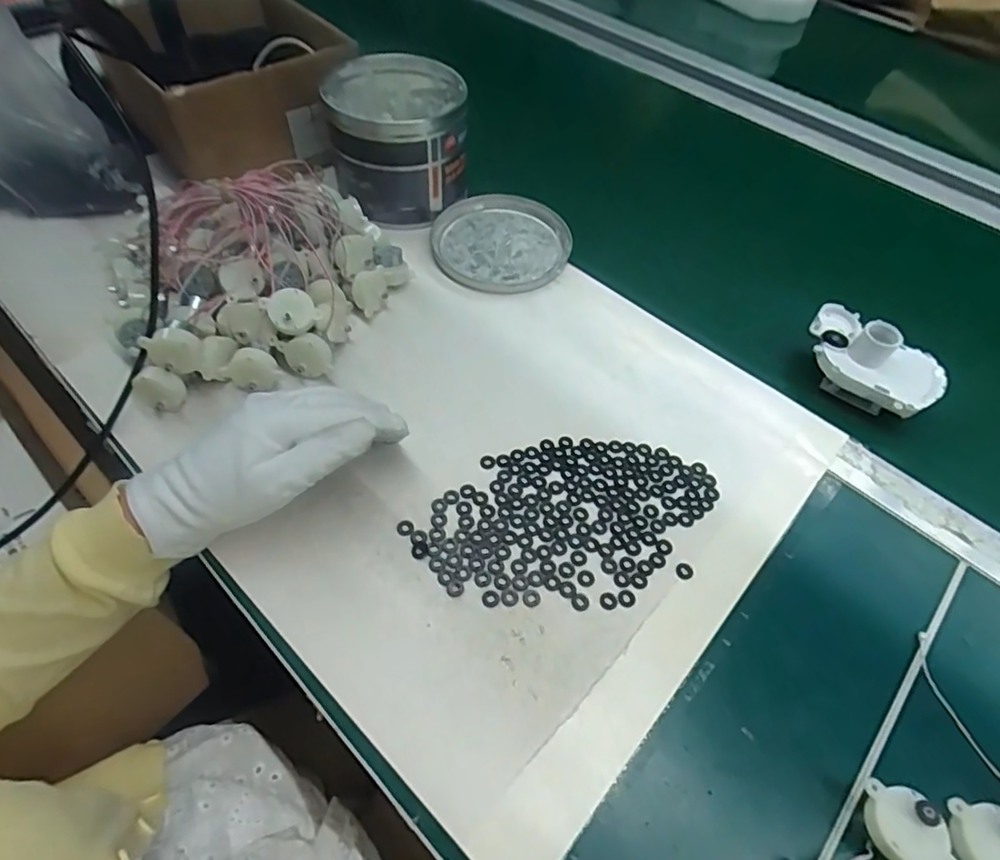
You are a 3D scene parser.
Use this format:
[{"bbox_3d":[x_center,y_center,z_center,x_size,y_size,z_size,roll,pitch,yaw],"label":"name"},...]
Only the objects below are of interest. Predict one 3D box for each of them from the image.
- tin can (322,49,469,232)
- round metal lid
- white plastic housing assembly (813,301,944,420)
[{"bbox_3d":[-0.103,-0.290,0.566,0.128,0.107,0.148,-4,55,-8],"label":"tin can"},{"bbox_3d":[0.001,-0.184,0.550,0.128,0.017,0.134,2,54,-3],"label":"round metal lid"},{"bbox_3d":[0.295,-0.055,0.452,0.102,0.057,0.064,39,60,22],"label":"white plastic housing assembly"}]

